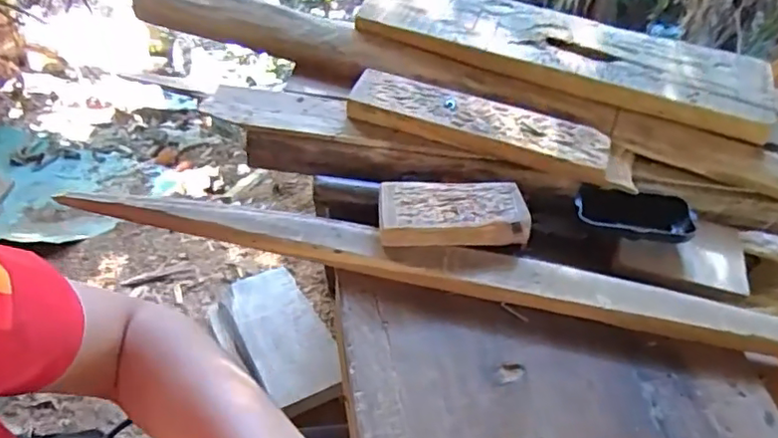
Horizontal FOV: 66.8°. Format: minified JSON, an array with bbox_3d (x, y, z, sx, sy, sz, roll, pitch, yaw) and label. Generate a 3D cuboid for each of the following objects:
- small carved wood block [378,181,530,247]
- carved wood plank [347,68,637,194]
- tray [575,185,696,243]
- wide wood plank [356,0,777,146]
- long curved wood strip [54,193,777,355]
[{"bbox_3d":[0.060,-0.005,0.561,0.136,0.026,0.062,-1,51,-5],"label":"small carved wood block"},{"bbox_3d":[0.106,-0.095,0.618,0.295,0.024,0.061,17,52,10],"label":"carved wood plank"},{"bbox_3d":[0.240,-0.008,0.574,0.115,0.017,0.057,7,51,2],"label":"tray"},{"bbox_3d":[0.209,-0.187,0.662,0.480,0.032,0.116,18,52,10],"label":"wide wood plank"},{"bbox_3d":[0.097,0.049,0.541,0.798,0.024,0.039,12,51,6],"label":"long curved wood strip"}]

